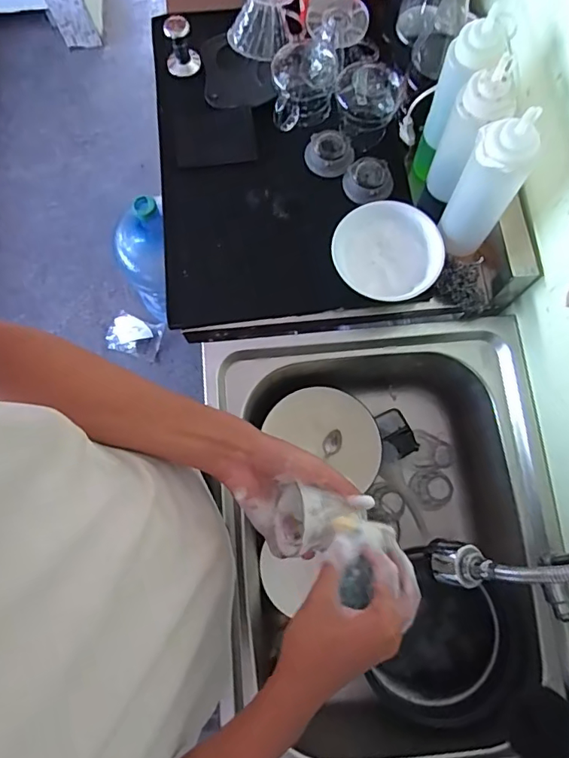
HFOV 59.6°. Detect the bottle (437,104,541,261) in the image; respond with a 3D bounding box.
[{"bbox_3d":[0.261,-0.245,0.649,0.073,0.219,0.058,30,78,8],"label":"bottle"}]

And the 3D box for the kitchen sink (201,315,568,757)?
[{"bbox_3d":[0.160,0.241,0.785,0.464,0.211,0.621,-7,76,-1],"label":"kitchen sink"}]

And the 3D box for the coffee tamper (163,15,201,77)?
[{"bbox_3d":[-0.177,-0.563,0.839,0.056,0.081,0.050,-14,76,-2],"label":"coffee tamper"}]

